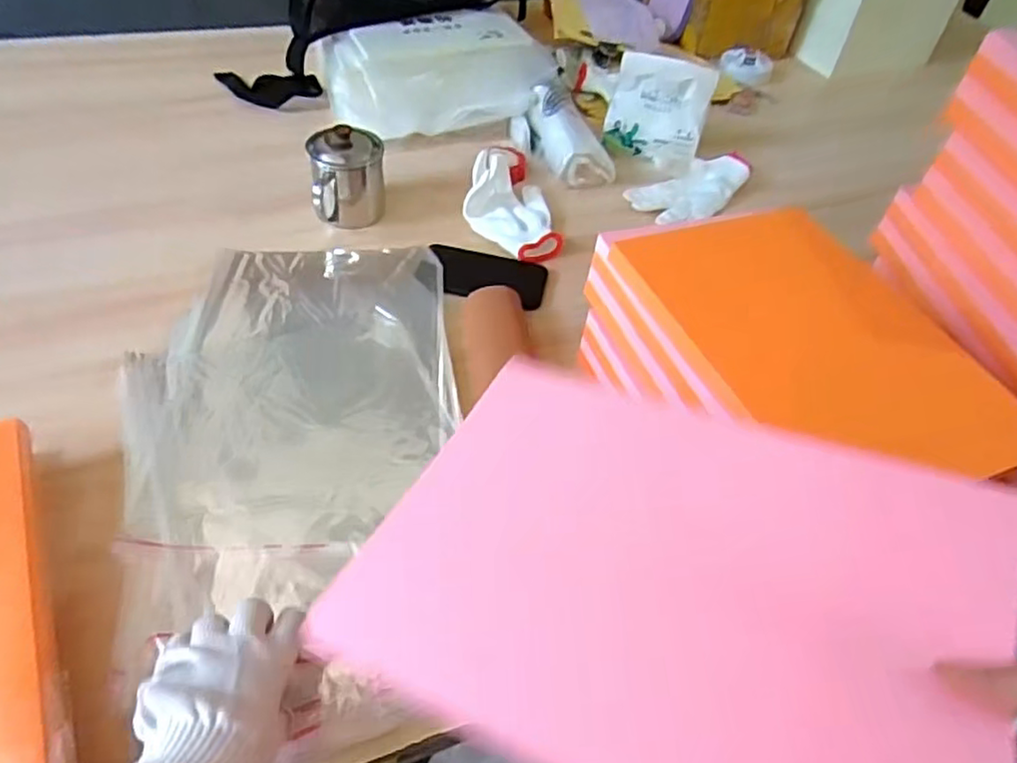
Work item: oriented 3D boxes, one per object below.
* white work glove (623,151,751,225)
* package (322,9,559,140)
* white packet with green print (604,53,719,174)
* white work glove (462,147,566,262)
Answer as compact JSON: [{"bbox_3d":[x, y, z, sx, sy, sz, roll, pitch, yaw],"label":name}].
[{"bbox_3d":[0.260,-0.270,0.919,0.191,0.032,0.099,-23,56,-24],"label":"white work glove"},{"bbox_3d":[-0.105,-0.460,0.983,0.316,0.093,0.196,-12,52,-16],"label":"package"},{"bbox_3d":[0.209,-0.385,0.940,0.138,0.148,0.034,19,17,19],"label":"white packet with green print"},{"bbox_3d":[-0.005,-0.241,0.857,0.110,0.048,0.218,-7,50,-12],"label":"white work glove"}]

